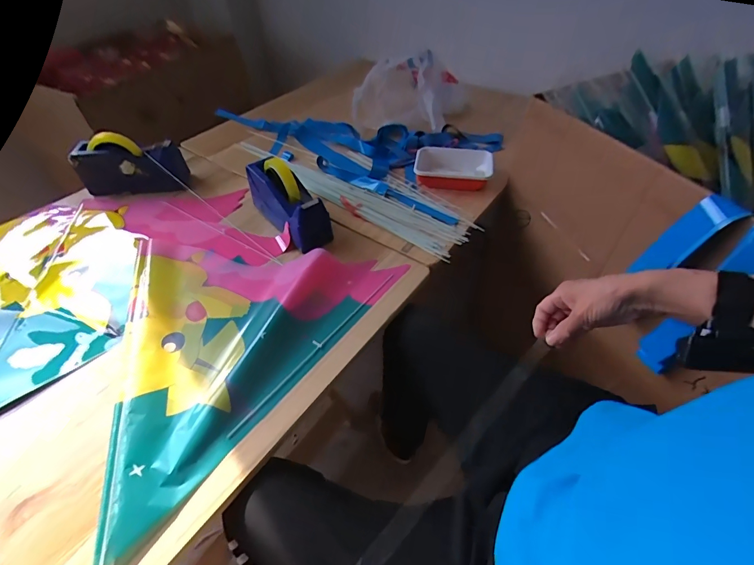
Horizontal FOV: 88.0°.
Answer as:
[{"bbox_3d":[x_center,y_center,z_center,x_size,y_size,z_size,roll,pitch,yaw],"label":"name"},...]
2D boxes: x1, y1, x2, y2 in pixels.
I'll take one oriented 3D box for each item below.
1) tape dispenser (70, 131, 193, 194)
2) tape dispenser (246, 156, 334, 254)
[{"bbox_3d":[-0.539,-0.262,0.864,0.208,0.112,0.095,-1,46,0],"label":"tape dispenser"},{"bbox_3d":[-0.173,-0.156,0.754,0.077,0.120,0.213,-36,69,-28],"label":"tape dispenser"}]

